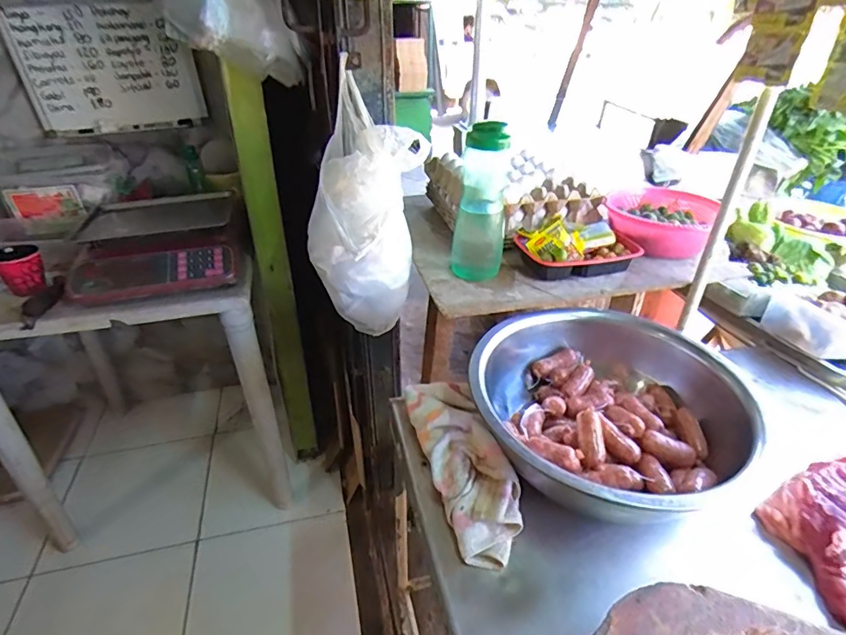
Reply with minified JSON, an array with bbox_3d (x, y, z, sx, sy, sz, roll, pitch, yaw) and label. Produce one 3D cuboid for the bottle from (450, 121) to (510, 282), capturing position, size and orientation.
[{"bbox_3d":[0.095,-0.191,0.818,0.086,0.250,0.072,1,33,3],"label":"bottle"}]

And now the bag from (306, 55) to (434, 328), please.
[{"bbox_3d":[-0.100,-0.185,0.856,0.186,0.434,0.212,25,41,33],"label":"bag"}]

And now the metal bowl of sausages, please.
[{"bbox_3d":[0.226,0.122,0.679,0.310,0.137,0.331,0,33,0],"label":"metal bowl of sausages"}]

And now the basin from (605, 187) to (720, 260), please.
[{"bbox_3d":[0.487,-0.207,1.003,0.195,0.073,0.230,19,38,27],"label":"basin"}]

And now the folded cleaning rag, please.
[{"bbox_3d":[0.054,0.190,0.664,0.104,0.052,0.285,-9,34,-12],"label":"folded cleaning rag"}]

